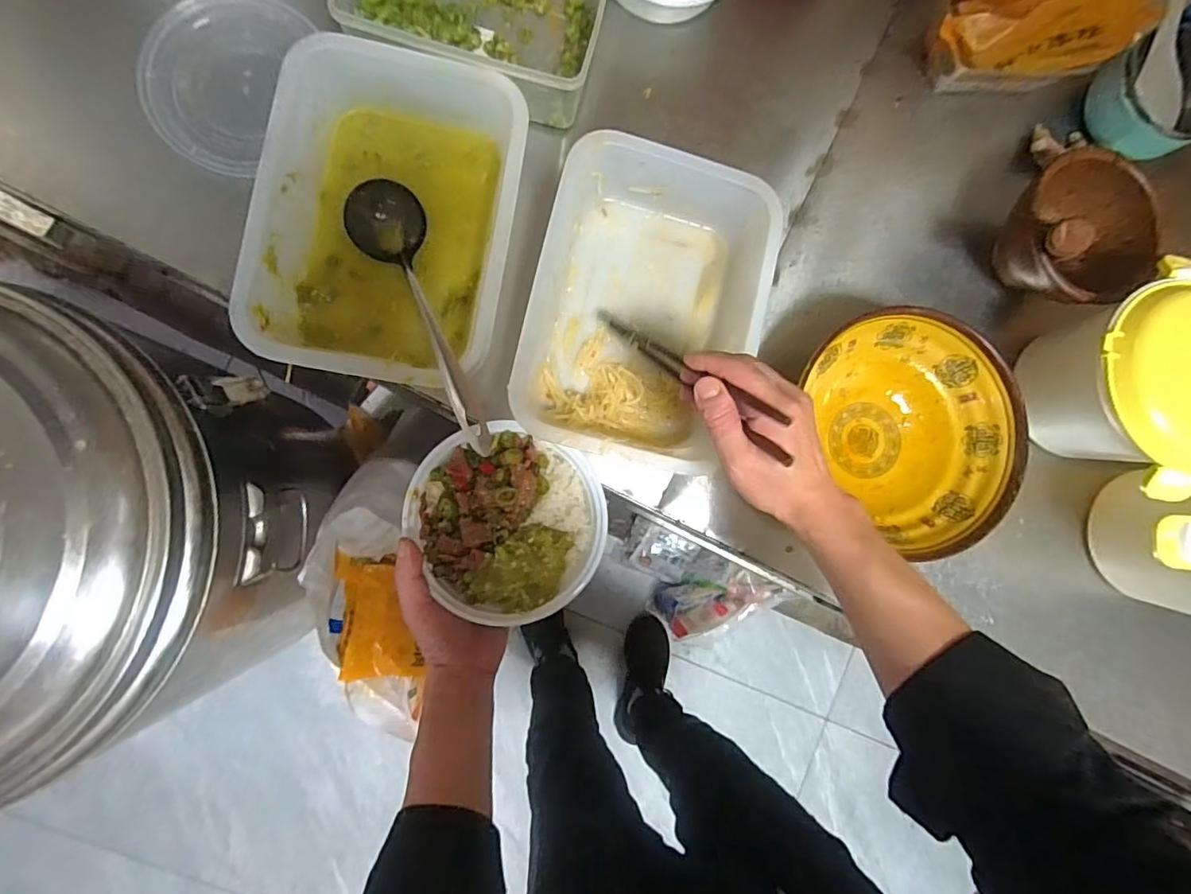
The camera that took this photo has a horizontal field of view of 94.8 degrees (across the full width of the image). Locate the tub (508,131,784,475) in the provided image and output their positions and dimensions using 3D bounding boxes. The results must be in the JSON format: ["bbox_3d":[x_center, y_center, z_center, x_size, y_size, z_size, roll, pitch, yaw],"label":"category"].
[{"bbox_3d":[0.045,-0.130,0.525,0.201,0.084,0.285,14,85,-7],"label":"tub"}]

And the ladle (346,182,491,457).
[{"bbox_3d":[-0.149,-0.109,0.479,0.068,0.053,0.280,-22,73,-8],"label":"ladle"}]

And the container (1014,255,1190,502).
[{"bbox_3d":[0.517,-0.055,0.530,0.147,0.150,0.185,-28,91,-8],"label":"container"}]

